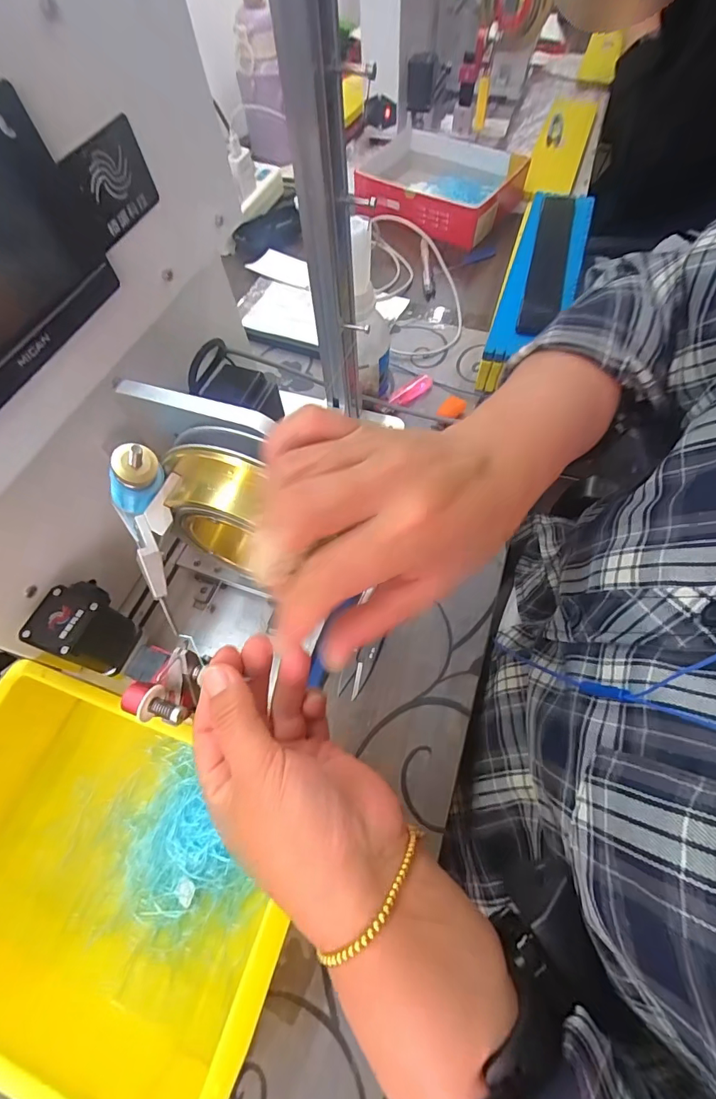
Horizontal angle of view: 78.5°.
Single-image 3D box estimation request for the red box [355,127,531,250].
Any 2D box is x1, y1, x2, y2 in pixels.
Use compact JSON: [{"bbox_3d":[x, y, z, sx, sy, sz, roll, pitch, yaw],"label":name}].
[{"bbox_3d":[0.109,-0.586,0.693,0.267,0.069,0.169,30,66,16],"label":"red box"}]

